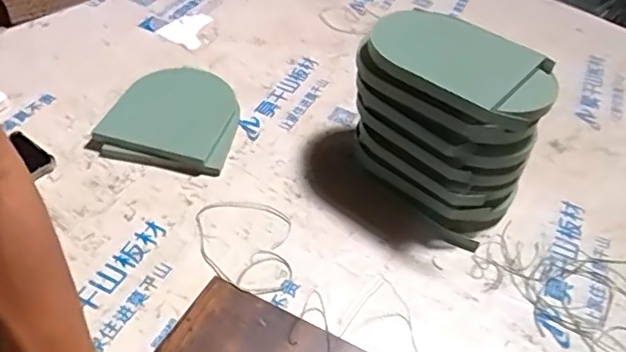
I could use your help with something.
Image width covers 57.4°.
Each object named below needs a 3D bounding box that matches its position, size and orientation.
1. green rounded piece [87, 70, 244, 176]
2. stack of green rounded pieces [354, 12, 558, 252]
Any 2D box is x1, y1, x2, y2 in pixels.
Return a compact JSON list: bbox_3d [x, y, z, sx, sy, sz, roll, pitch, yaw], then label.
[{"bbox_3d":[-0.183,-0.080,0.759,0.163,0.039,0.173,12,45,4],"label":"green rounded piece"},{"bbox_3d":[0.158,-0.069,0.686,0.219,0.182,0.161,36,51,25],"label":"stack of green rounded pieces"}]

